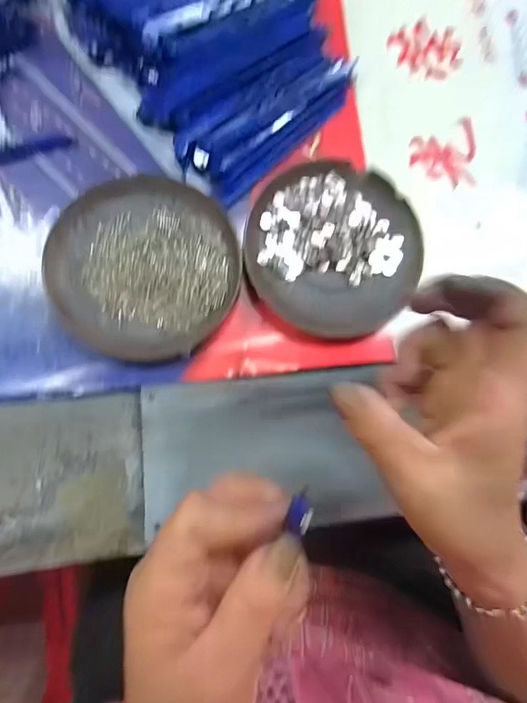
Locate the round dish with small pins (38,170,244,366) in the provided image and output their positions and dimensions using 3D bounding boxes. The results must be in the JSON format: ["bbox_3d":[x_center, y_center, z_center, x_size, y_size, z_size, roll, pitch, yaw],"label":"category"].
[{"bbox_3d":[-0.075,-0.055,0.272,0.112,0.013,0.117,1,83,-4],"label":"round dish with small pins"}]

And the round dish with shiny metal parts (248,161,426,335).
[{"bbox_3d":[0.046,-0.068,0.281,0.110,0.013,0.112,1,83,-4],"label":"round dish with shiny metal parts"}]

